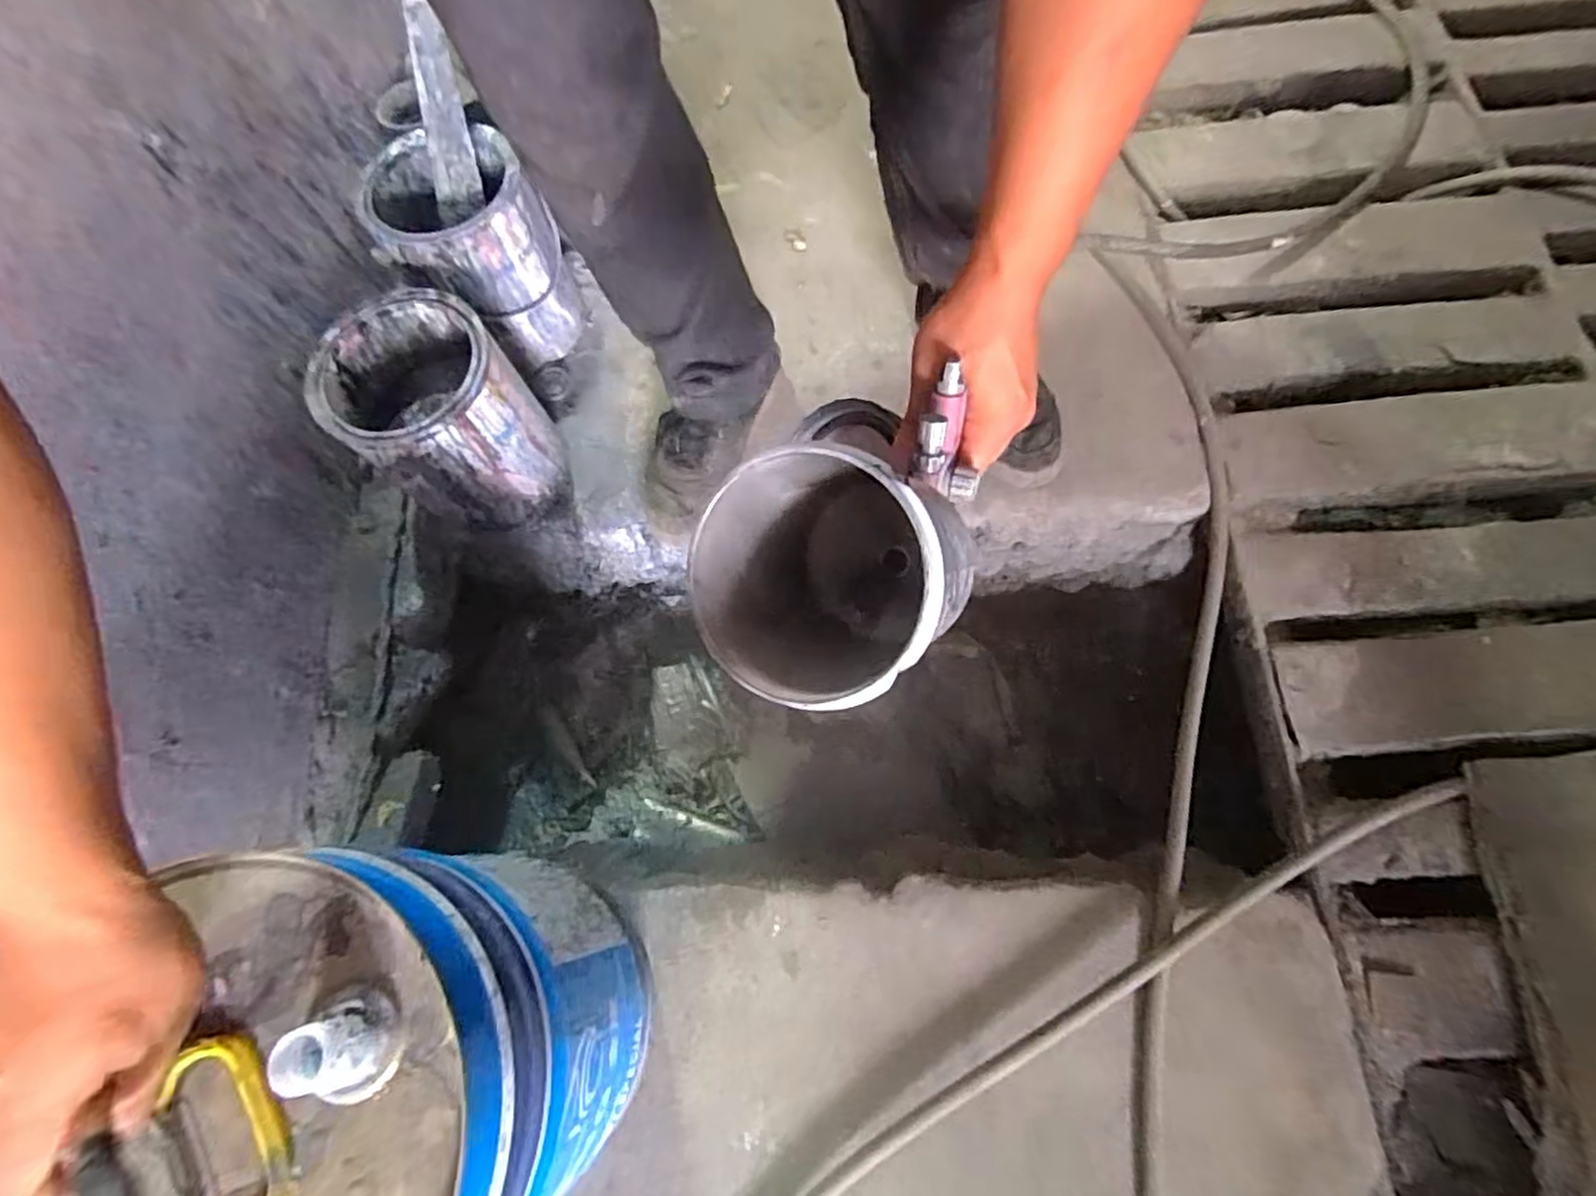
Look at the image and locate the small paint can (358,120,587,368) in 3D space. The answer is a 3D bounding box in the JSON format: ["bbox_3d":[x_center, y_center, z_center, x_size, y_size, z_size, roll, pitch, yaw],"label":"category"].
[{"bbox_3d":[-0.354,-0.378,0.795,0.169,0.203,0.161,-1,70,3],"label":"small paint can"}]

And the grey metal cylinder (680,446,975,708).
[{"bbox_3d":[0.018,-0.008,0.313,0.085,0.144,0.095,29,101,12],"label":"grey metal cylinder"}]

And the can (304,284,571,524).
[{"bbox_3d":[-0.351,-0.175,0.723,0.156,0.203,0.170,-1,70,3],"label":"can"}]

